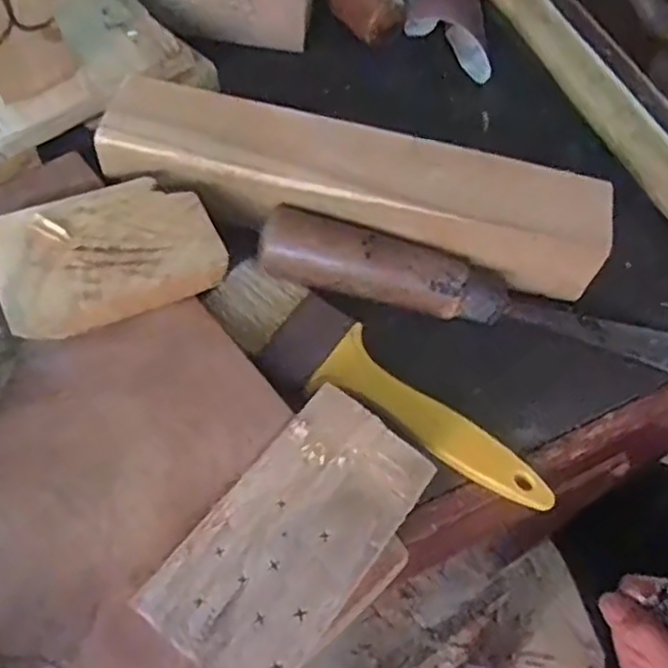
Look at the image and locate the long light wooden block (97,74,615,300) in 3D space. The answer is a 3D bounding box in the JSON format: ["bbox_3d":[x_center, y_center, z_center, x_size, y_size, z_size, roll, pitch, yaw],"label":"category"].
[{"bbox_3d":[0.011,-0.074,0.340,0.240,0.025,0.056,16,61,4],"label":"long light wooden block"}]

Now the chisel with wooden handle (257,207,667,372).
[{"bbox_3d":[0.074,-0.018,0.336,0.219,0.031,0.029,13,61,3],"label":"chisel with wooden handle"}]

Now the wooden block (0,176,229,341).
[{"bbox_3d":[-0.100,-0.034,0.314,0.093,0.023,0.065,-22,65,-15],"label":"wooden block"}]

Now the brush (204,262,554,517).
[{"bbox_3d":[0.018,0.025,0.320,0.172,0.014,0.045,34,64,14],"label":"brush"}]

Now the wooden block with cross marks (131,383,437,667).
[{"bbox_3d":[-0.014,0.075,0.269,0.059,0.008,0.112,35,64,14],"label":"wooden block with cross marks"}]

